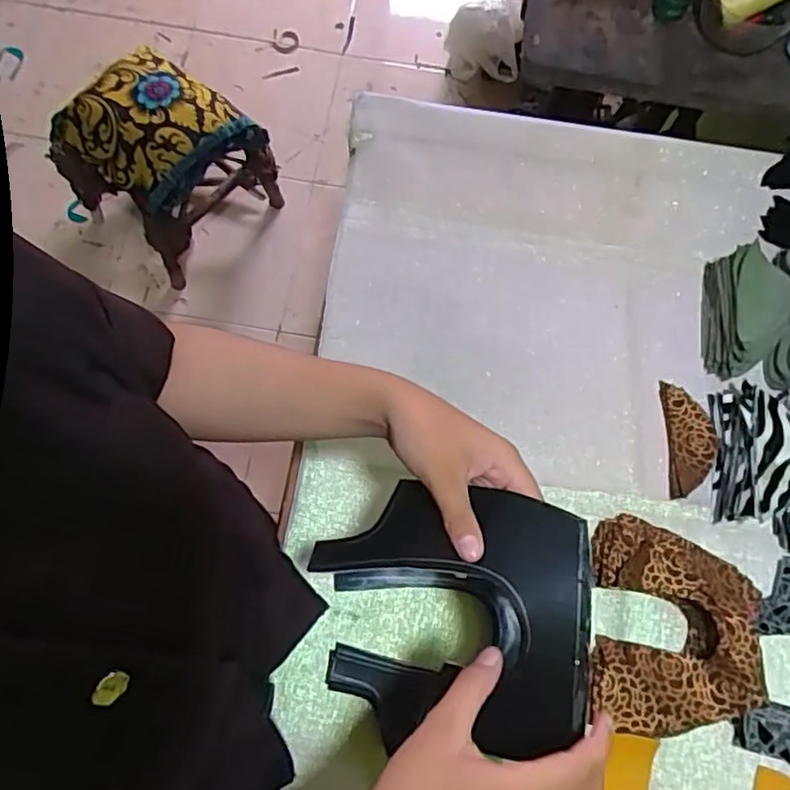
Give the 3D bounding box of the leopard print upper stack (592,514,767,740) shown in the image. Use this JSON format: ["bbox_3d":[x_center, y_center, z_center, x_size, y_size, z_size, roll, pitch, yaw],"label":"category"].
[{"bbox_3d":[0.236,0.199,0.555,0.143,0.048,0.178,6,72,0],"label":"leopard print upper stack"}]

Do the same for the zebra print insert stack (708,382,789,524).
[{"bbox_3d":[0.340,0.051,0.598,0.057,0.062,0.134,6,73,-1],"label":"zebra print insert stack"}]

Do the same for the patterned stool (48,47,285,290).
[{"bbox_3d":[-0.455,-0.476,1.320,0.275,0.328,0.294,39,75,9],"label":"patterned stool"}]

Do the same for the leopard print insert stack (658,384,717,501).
[{"bbox_3d":[0.289,0.044,0.624,0.047,0.011,0.113,4,73,-1],"label":"leopard print insert stack"}]

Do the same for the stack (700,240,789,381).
[{"bbox_3d":[0.355,-0.080,0.638,0.064,0.067,0.128,9,72,1],"label":"stack"}]

